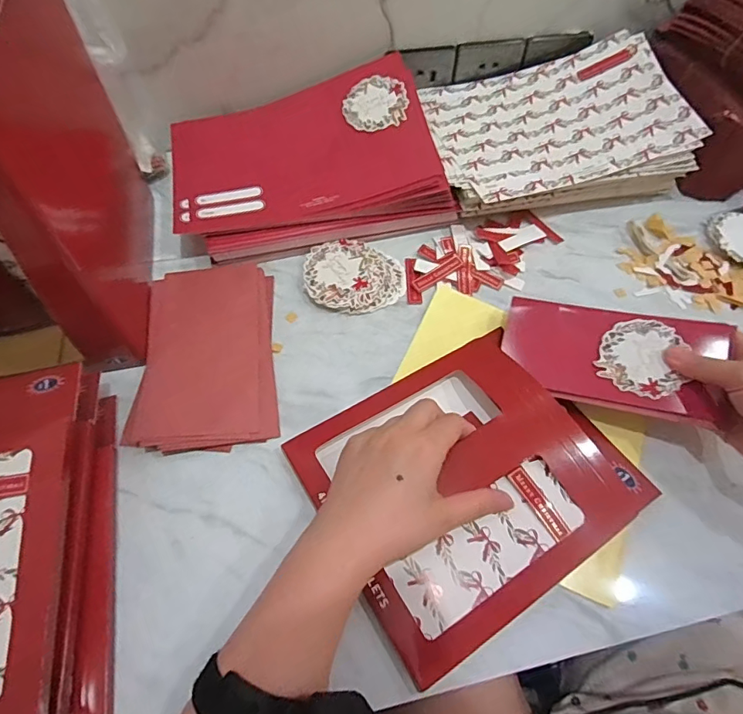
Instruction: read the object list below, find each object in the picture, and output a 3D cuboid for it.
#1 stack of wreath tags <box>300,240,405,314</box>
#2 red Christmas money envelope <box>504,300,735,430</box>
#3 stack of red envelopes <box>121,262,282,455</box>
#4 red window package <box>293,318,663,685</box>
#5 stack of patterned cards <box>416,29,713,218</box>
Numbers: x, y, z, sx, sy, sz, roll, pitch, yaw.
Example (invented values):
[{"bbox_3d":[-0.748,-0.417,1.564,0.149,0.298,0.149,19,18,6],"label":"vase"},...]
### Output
[{"bbox_3d":[-0.018,-0.083,0.481,0.098,0.014,0.087,-19,62,-12],"label":"stack of wreath tags"},{"bbox_3d":[0.199,-0.003,0.404,0.169,0.012,0.090,12,73,20],"label":"red Christmas money envelope"},{"bbox_3d":[-0.146,-0.007,0.432,0.118,0.012,0.186,-3,60,-3],"label":"stack of red envelopes"},{"bbox_3d":[0.077,0.087,0.375,0.230,0.028,0.193,-29,65,-17],"label":"red window package"},{"bbox_3d":[0.201,-0.258,0.541,0.265,0.091,0.190,-10,61,-7],"label":"stack of patterned cards"}]

